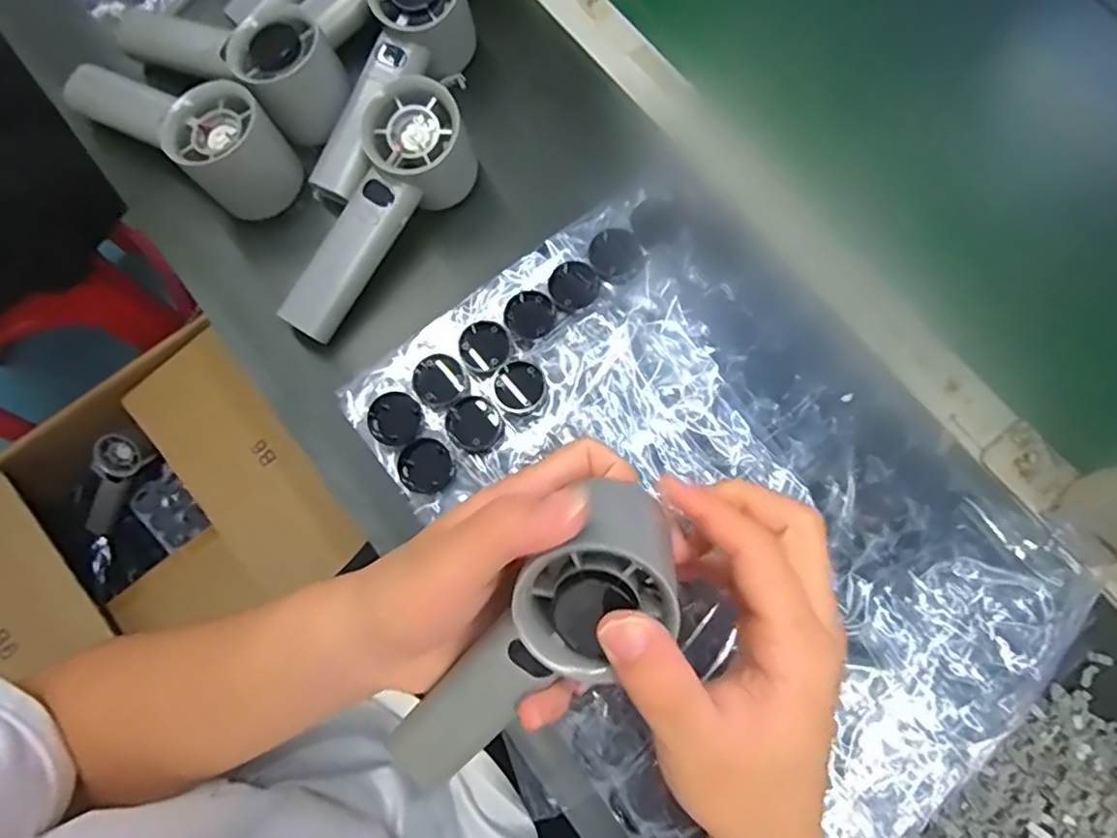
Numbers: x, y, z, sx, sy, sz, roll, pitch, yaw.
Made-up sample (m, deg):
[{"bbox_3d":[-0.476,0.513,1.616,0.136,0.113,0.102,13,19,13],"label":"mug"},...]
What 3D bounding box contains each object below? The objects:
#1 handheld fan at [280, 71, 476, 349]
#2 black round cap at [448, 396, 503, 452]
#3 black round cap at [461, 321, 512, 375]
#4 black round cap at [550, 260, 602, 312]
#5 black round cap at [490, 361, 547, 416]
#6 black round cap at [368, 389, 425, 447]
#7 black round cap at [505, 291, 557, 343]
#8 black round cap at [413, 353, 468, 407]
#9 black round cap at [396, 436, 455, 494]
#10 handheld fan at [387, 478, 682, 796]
[{"bbox_3d":[-0.110,-0.119,0.382,0.051,0.046,0.159,34,90,7],"label":"handheld fan"},{"bbox_3d":[-0.046,0.003,0.354,0.028,0.006,0.030,1,75,-2],"label":"black round cap"},{"bbox_3d":[-0.041,-0.040,0.365,0.027,0.012,0.031,-21,77,-8],"label":"black round cap"},{"bbox_3d":[0.009,-0.077,0.374,0.028,0.014,0.027,1,75,-2],"label":"black round cap"},{"bbox_3d":[-0.023,-0.018,0.355,0.029,0.007,0.029,1,75,-2],"label":"black round cap"},{"bbox_3d":[-0.092,0.001,0.358,0.029,0.010,0.030,1,75,-2],"label":"black round cap"},{"bbox_3d":[-0.016,-0.059,0.369,0.028,0.014,0.026,1,75,-2],"label":"black round cap"},{"bbox_3d":[-0.067,-0.022,0.360,0.028,0.009,0.031,-41,80,-12],"label":"black round cap"},{"bbox_3d":[-0.074,0.027,0.356,0.029,0.006,0.030,1,75,-2],"label":"black round cap"},{"bbox_3d":[-0.011,0.096,0.258,0.047,0.059,0.163,43,113,9],"label":"handheld fan"}]

